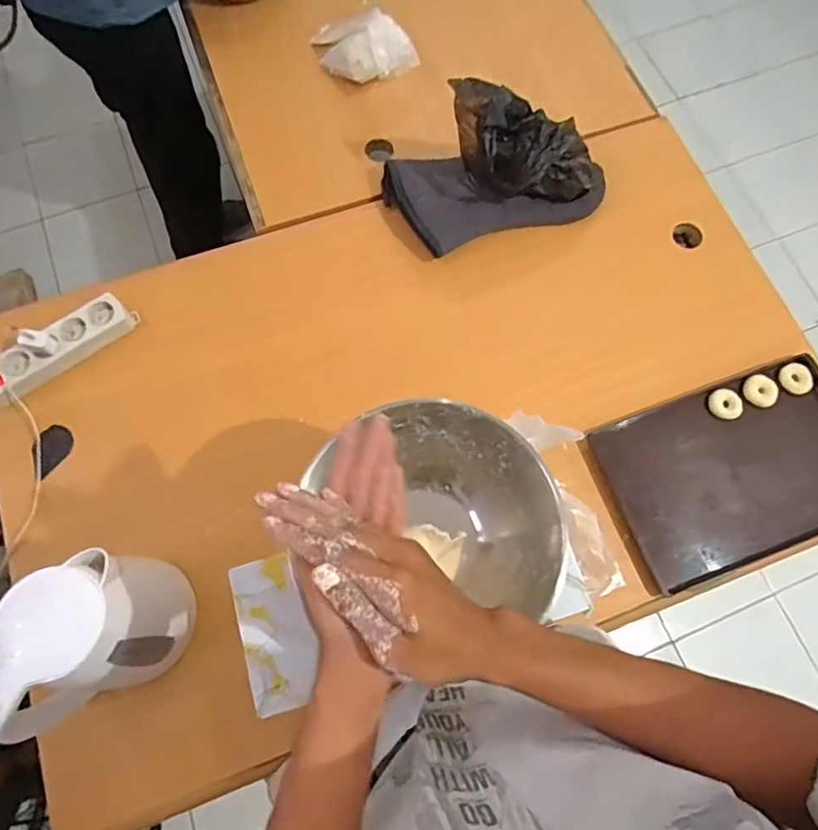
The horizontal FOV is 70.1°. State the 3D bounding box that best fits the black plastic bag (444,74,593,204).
[{"bbox_3d":[0.175,-0.393,0.845,0.227,0.138,0.100,-1,72,-2],"label":"black plastic bag"}]

